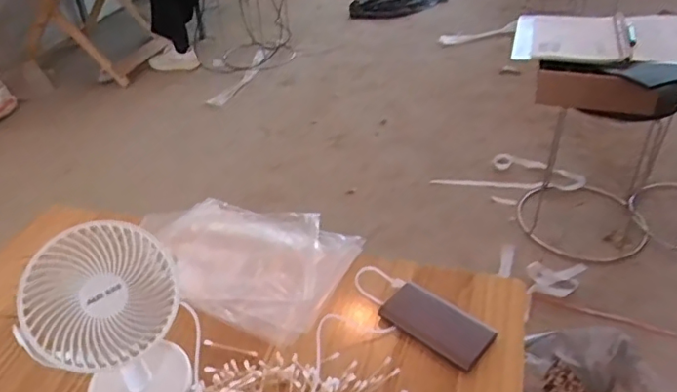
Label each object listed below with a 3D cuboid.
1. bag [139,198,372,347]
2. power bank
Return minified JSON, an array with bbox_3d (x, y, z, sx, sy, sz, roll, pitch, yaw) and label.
[{"bbox_3d":[-0.141,0.081,0.807,0.305,0.032,0.225,15,41,23],"label":"bag"},{"bbox_3d":[0.120,0.156,0.680,0.132,0.013,0.068,26,45,33],"label":"power bank"}]

